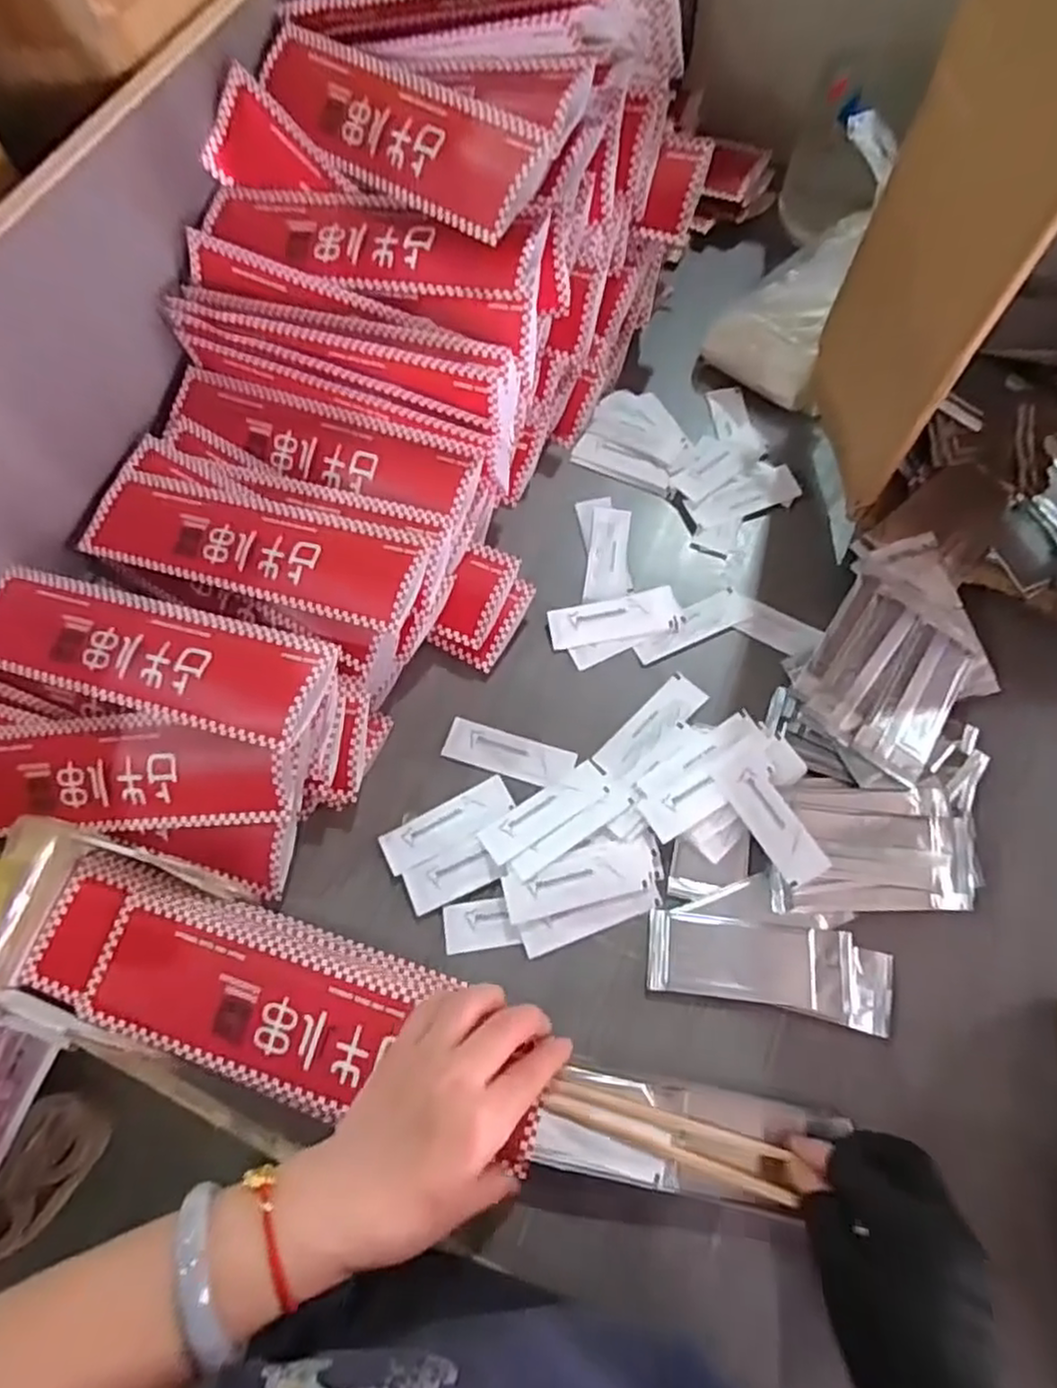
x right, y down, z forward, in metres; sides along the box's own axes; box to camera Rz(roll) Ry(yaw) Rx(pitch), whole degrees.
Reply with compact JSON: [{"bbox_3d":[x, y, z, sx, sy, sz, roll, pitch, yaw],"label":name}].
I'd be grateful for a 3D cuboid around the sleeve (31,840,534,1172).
[{"bbox_3d":[-0.145,0.185,0.418,0.313,0.034,0.090,16,70,8],"label":"sleeve"}]

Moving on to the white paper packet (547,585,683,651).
[{"bbox_3d":[0.064,-0.057,0.520,0.097,0.006,0.034,-10,79,-1],"label":"white paper packet"}]

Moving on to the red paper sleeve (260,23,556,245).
[{"bbox_3d":[-0.100,-0.398,0.484,0.265,0.013,0.070,39,103,20],"label":"red paper sleeve"}]

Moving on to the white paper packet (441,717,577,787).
[{"bbox_3d":[-0.014,0.042,0.489,0.091,0.005,0.030,17,70,9],"label":"white paper packet"}]

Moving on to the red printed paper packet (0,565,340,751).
[{"bbox_3d":[-0.257,-0.029,0.456,0.275,0.016,0.073,15,75,17],"label":"red printed paper packet"}]

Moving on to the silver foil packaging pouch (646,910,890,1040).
[{"bbox_3d":[0.148,0.167,0.427,0.145,0.005,0.051,9,69,6],"label":"silver foil packaging pouch"}]

